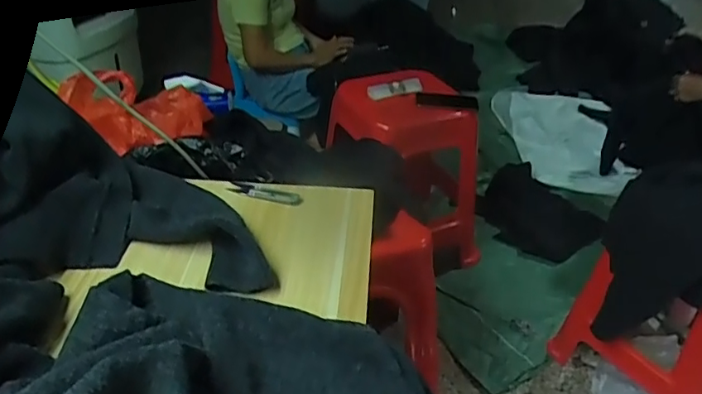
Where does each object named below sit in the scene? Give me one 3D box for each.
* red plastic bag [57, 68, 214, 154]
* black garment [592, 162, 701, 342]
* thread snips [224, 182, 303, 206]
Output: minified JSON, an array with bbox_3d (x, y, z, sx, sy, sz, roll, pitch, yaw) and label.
[{"bbox_3d":[-0.381,-0.164,1.051,0.259,0.091,0.230,17,37,19],"label":"red plastic bag"},{"bbox_3d":[0.771,0.132,1.223,0.432,0.362,0.249,3,35,1],"label":"black garment"},{"bbox_3d":[-0.116,-0.003,0.769,0.104,0.009,0.026,13,36,15],"label":"thread snips"}]

